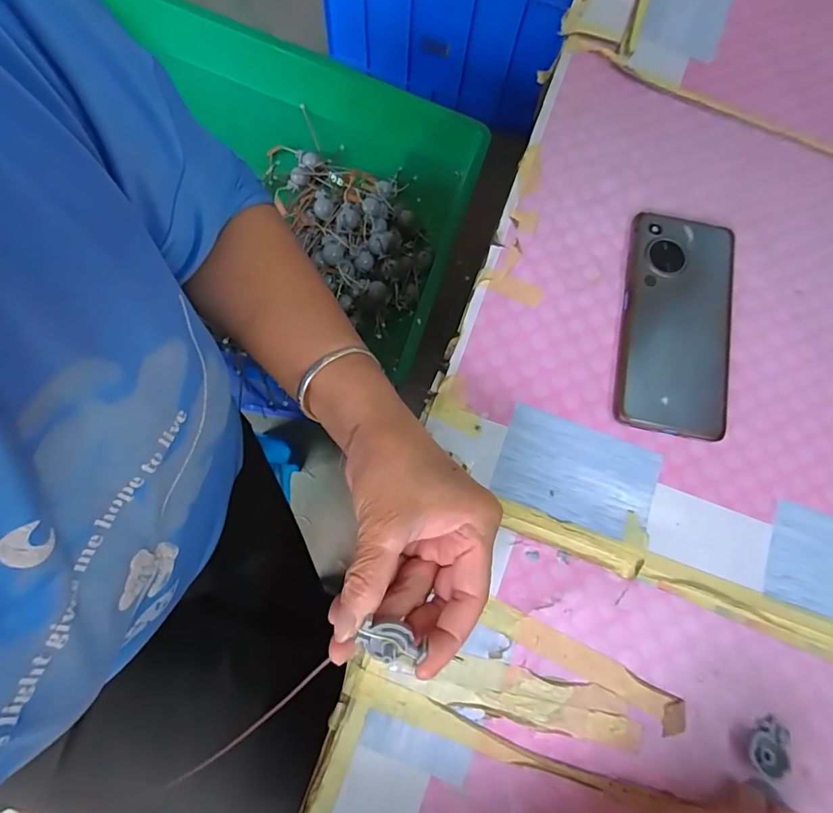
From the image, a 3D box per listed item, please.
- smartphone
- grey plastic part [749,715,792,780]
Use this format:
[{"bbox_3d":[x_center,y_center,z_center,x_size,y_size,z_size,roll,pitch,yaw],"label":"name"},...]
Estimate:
[{"bbox_3d":[0.193,-0.062,0.352,0.081,0.013,0.165,10,76,1],"label":"smartphone"},{"bbox_3d":[0.214,0.205,0.289,0.022,0.011,0.029,31,78,6],"label":"grey plastic part"}]

